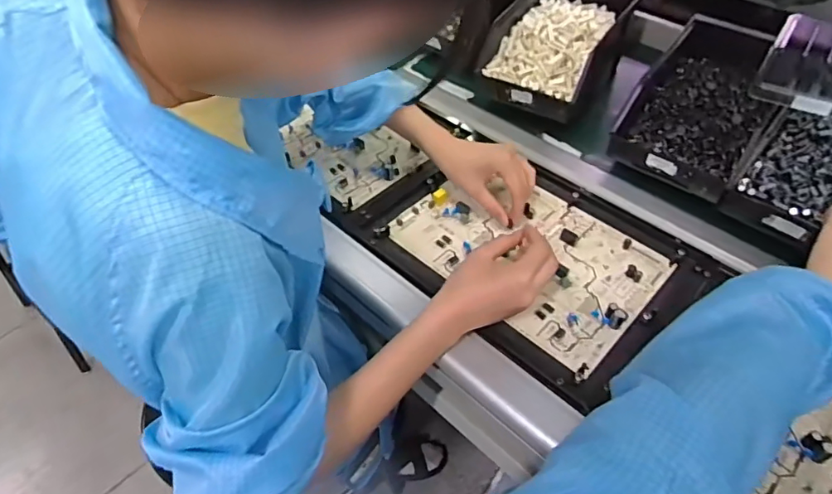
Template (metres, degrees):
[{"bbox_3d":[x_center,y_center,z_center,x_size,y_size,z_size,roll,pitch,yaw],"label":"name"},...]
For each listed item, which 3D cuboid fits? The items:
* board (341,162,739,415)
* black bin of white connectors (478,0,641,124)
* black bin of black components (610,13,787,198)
[{"bbox_3d":[0.127,-0.001,0.611,0.350,0.019,0.262,37,58,27],"label":"board"},{"bbox_3d":[0.210,-0.305,0.765,0.168,0.105,0.234,24,53,19],"label":"black bin of white connectors"},{"bbox_3d":[0.372,-0.189,0.659,0.152,0.090,0.254,32,76,22],"label":"black bin of black components"}]

